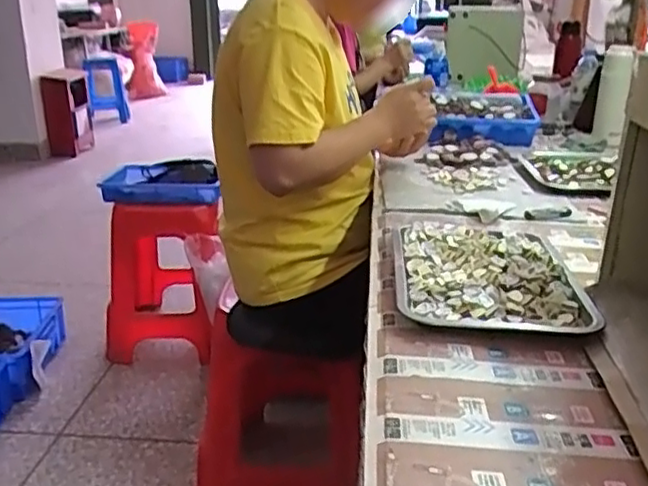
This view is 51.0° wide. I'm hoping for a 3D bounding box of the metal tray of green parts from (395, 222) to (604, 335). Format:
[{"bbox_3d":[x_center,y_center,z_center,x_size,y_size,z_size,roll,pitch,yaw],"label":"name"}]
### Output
[{"bbox_3d":[0.192,0.027,0.821,0.205,0.027,0.295,1,20,5],"label":"metal tray of green parts"}]

